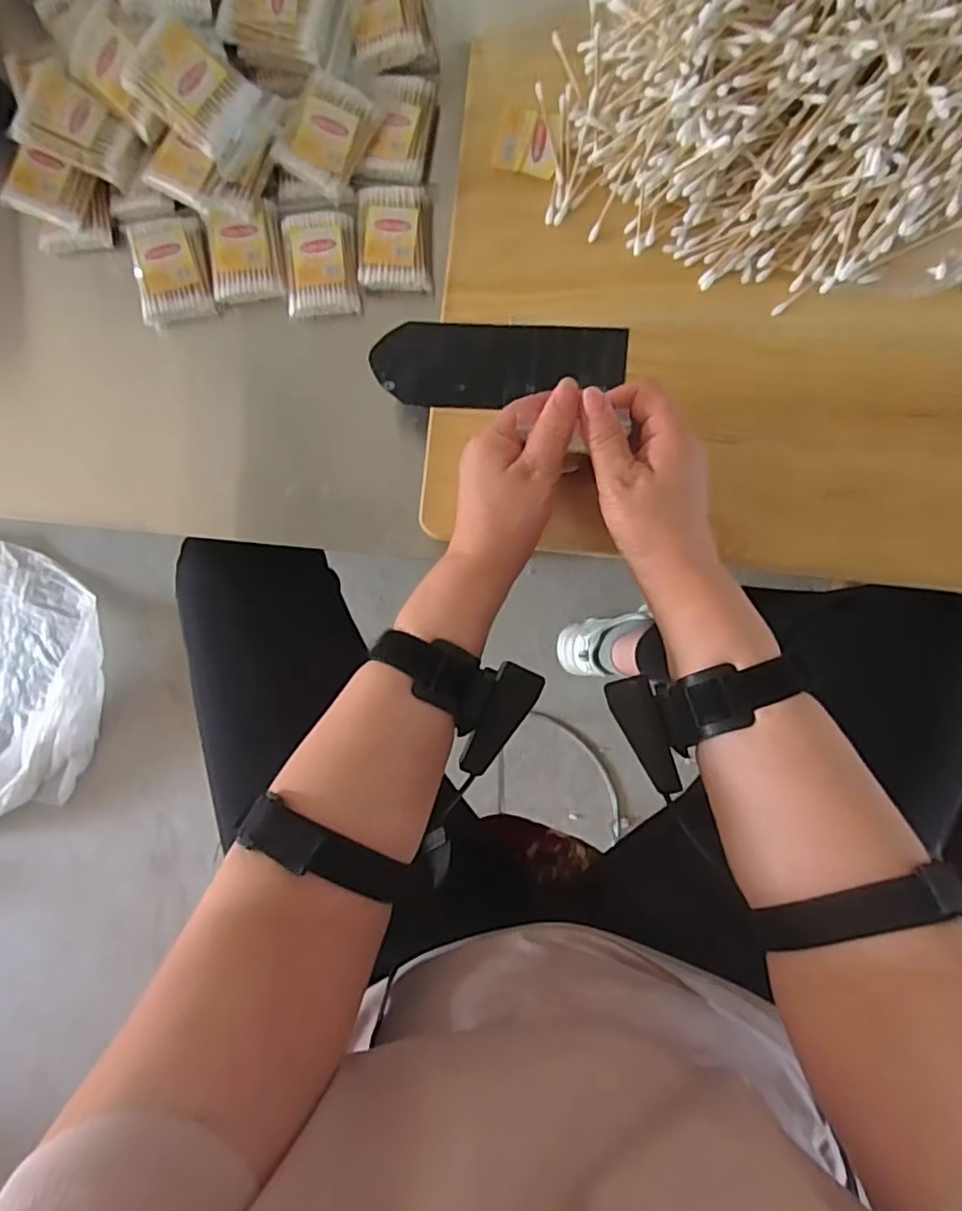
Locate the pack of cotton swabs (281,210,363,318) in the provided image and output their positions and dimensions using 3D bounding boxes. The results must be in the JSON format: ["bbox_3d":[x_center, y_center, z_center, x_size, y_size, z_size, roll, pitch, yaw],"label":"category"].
[{"bbox_3d":[-0.126,-0.271,0.491,0.058,0.016,0.079,-3,92,3],"label":"pack of cotton swabs"}]

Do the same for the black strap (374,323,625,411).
[{"bbox_3d":[0.014,-0.173,0.445,0.177,0.006,0.059,2,92,3],"label":"black strap"}]

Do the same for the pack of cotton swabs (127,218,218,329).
[{"bbox_3d":[-0.246,-0.267,0.492,0.059,0.020,0.067,-11,91,3],"label":"pack of cotton swabs"}]

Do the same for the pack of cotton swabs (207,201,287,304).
[{"bbox_3d":[-0.187,-0.279,0.490,0.054,0.014,0.069,-8,91,3],"label":"pack of cotton swabs"}]

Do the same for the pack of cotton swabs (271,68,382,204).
[{"bbox_3d":[-0.116,-0.359,0.475,0.057,0.020,0.073,30,93,1],"label":"pack of cotton swabs"}]

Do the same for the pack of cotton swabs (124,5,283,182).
[{"bbox_3d":[-0.197,-0.361,0.439,0.088,0.022,0.060,34,88,-24],"label":"pack of cotton swabs"}]

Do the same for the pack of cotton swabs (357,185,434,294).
[{"bbox_3d":[-0.068,-0.290,0.489,0.056,0.016,0.081,-1,92,3],"label":"pack of cotton swabs"}]

